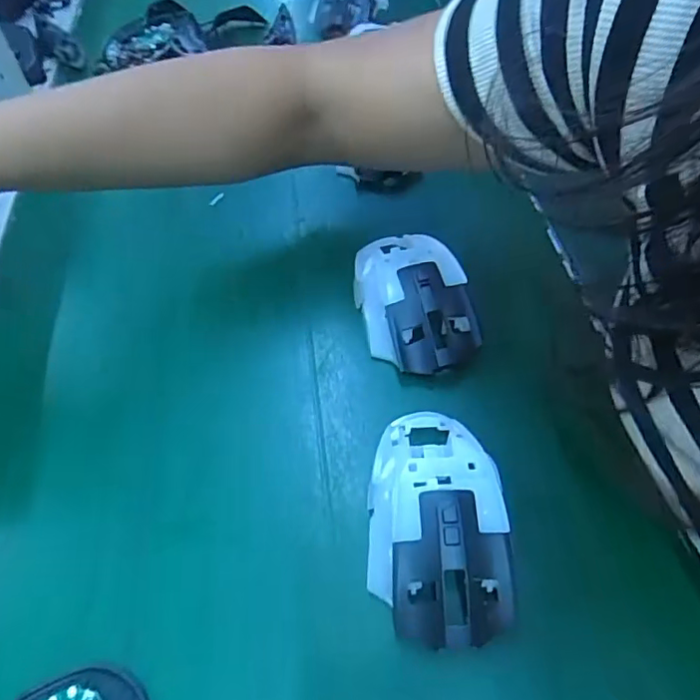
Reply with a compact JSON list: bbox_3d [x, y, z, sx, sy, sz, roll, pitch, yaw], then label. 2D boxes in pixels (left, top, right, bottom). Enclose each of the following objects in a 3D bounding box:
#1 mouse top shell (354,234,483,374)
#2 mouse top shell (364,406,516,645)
[{"bbox_3d":[0.038,-0.034,0.358,0.064,0.039,0.105,-13,53,-5],"label":"mouse top shell"},{"bbox_3d":[0.042,0.076,0.275,0.064,0.030,0.114,0,53,5],"label":"mouse top shell"}]

